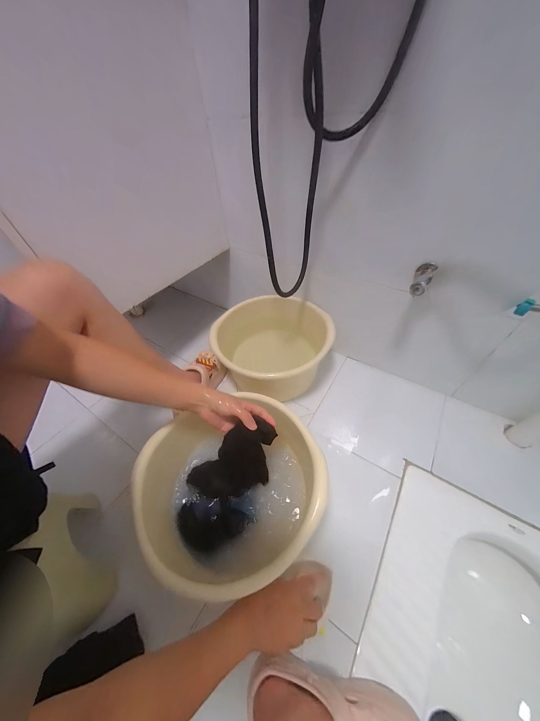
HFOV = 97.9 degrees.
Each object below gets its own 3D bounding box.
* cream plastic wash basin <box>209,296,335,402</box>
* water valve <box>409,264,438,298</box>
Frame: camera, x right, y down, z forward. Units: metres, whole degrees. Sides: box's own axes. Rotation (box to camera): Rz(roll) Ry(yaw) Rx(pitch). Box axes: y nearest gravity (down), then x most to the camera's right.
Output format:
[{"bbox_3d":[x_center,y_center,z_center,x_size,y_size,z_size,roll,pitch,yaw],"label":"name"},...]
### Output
[{"bbox_3d":[0.006,-0.032,0.737,0.331,0.186,0.324,-3,49,3],"label":"cream plastic wash basin"},{"bbox_3d":[0.317,-0.169,0.490,0.033,0.029,0.084,25,68,25],"label":"water valve"}]

